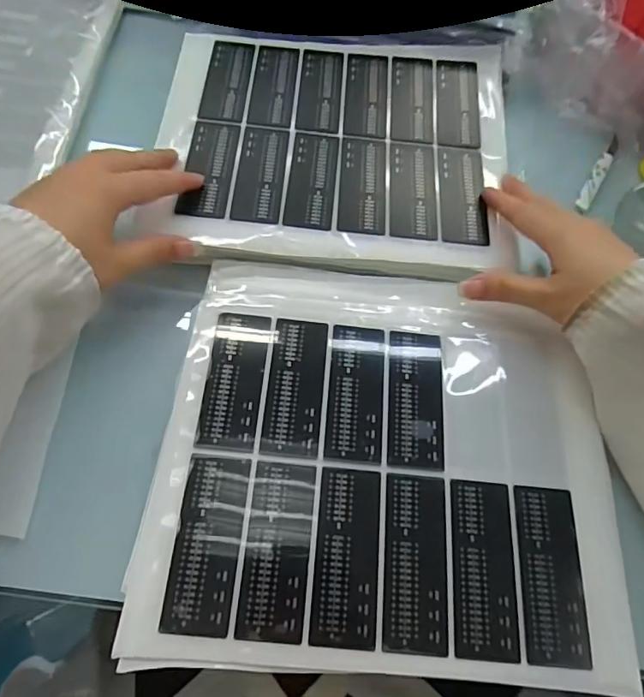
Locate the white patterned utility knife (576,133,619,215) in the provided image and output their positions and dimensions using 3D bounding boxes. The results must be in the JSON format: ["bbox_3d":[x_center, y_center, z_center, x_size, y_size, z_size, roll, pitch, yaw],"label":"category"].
[{"bbox_3d":[0.251,-0.161,0.457,0.012,0.008,0.106,31,64,10],"label":"white patterned utility knife"}]

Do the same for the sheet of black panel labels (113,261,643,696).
[{"bbox_3d":[0.039,0.059,0.315,0.266,0.010,0.244,5,65,-3],"label":"sheet of black panel labels"}]

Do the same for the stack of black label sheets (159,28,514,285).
[{"bbox_3d":[0.014,-0.163,0.400,0.263,0.015,0.226,4,67,-1],"label":"stack of black label sheets"}]

